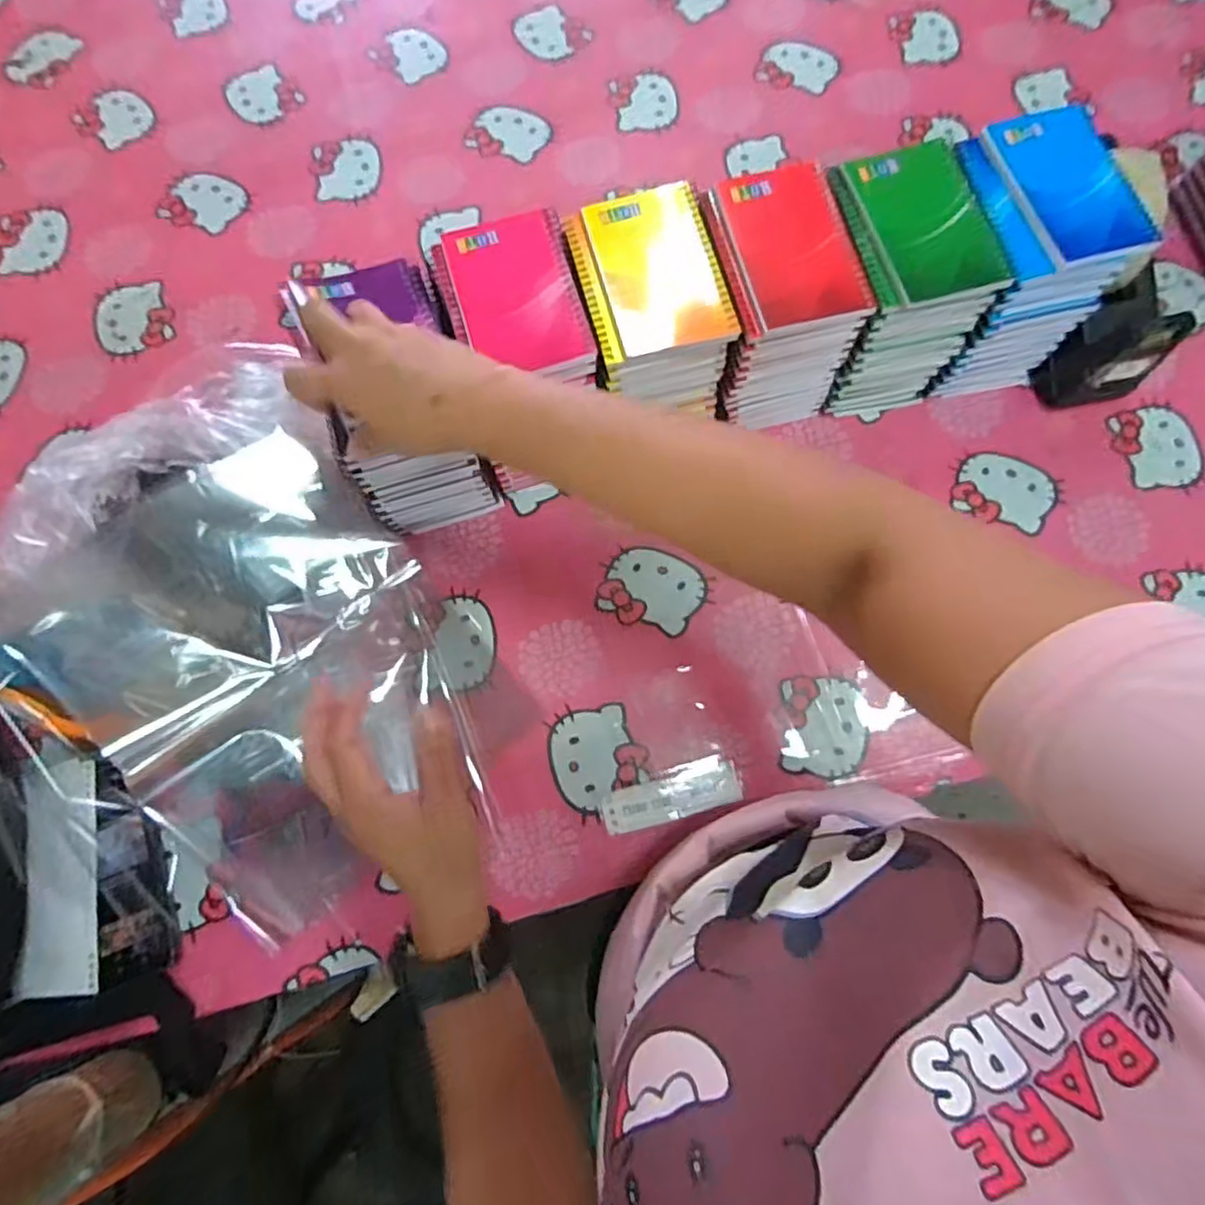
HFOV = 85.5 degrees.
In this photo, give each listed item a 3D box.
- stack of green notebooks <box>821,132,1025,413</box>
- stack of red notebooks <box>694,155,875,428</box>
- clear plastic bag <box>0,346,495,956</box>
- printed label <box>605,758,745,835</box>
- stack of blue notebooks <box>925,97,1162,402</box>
[{"bbox_3d":[0.232,-0.254,0.537,0.099,0.145,0.131,-14,75,-3],"label":"stack of green notebooks"},{"bbox_3d":[0.133,-0.233,0.534,0.097,0.146,0.140,-15,75,-3],"label":"stack of red notebooks"},{"bbox_3d":[-0.281,0.011,0.503,0.258,0.086,0.428,-33,77,-7],"label":"clear plastic bag"},{"bbox_3d":[0.054,0.151,0.507,0.107,0.004,0.034,-13,75,-2],"label":"printed label"},{"bbox_3d":[0.335,-0.278,0.542,0.112,0.145,0.143,-11,75,-2],"label":"stack of blue notebooks"}]

